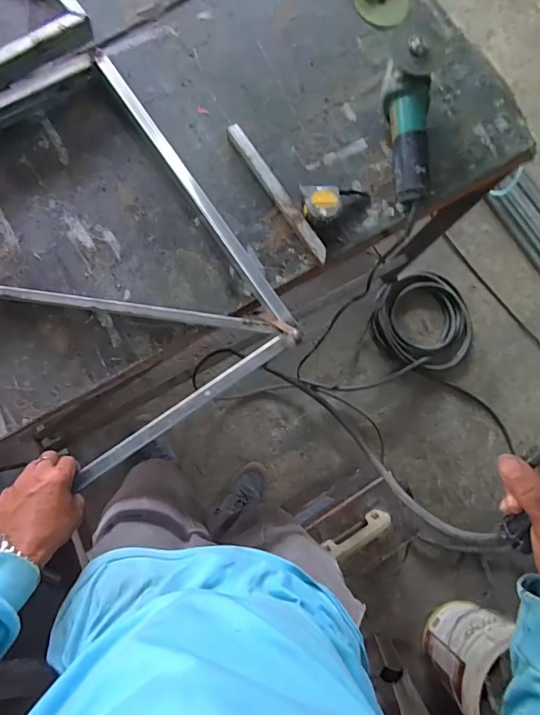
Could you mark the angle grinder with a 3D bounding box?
[{"bbox_3d":[0.236,-0.386,0.712,0.079,0.095,0.263,0,82,-6],"label":"angle grinder"}]

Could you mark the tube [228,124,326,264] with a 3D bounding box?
[{"bbox_3d":[0.013,-0.269,0.710,0.024,0.024,0.266,-34,87,-9],"label":"tube"}]

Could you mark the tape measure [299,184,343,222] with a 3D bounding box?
[{"bbox_3d":[0.081,-0.249,0.705,0.068,0.035,0.067,-2,82,-6],"label":"tape measure"}]

